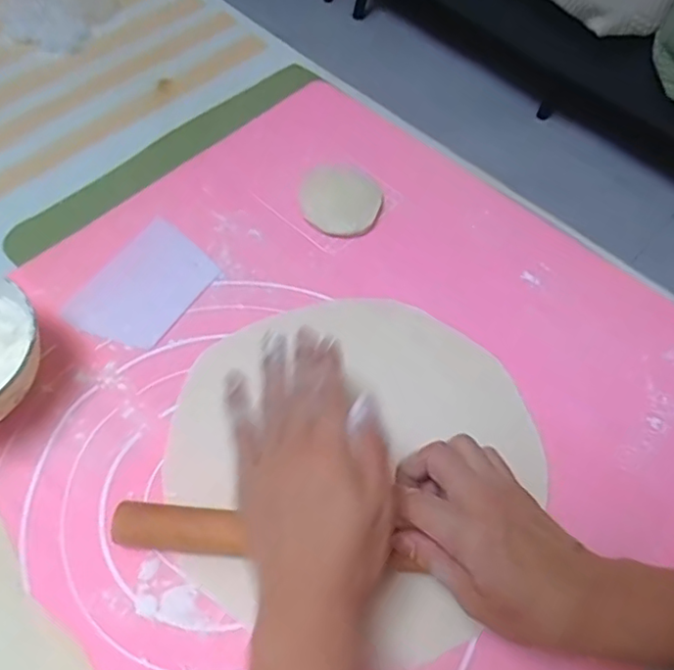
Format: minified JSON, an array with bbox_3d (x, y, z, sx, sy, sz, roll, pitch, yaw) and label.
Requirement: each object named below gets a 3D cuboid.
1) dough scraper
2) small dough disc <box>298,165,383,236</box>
[{"bbox_3d":[-0.149,-0.039,0.482,0.077,0.004,0.111,29,62,14],"label":"dough scraper"},{"bbox_3d":[0.002,-0.118,0.532,0.070,0.006,0.070,1,59,-2],"label":"small dough disc"}]

